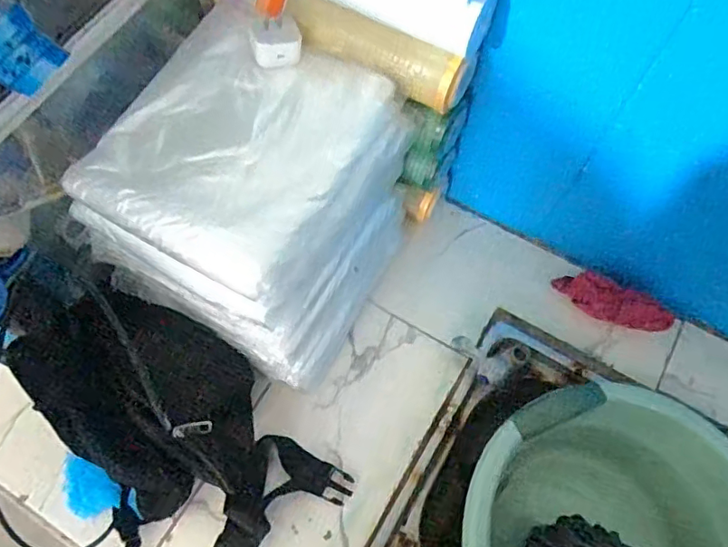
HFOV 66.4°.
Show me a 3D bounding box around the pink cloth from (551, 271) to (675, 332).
[{"bbox_3d":[0.301,0.037,0.679,0.134,0.048,0.036,30,69,11],"label":"pink cloth"}]

